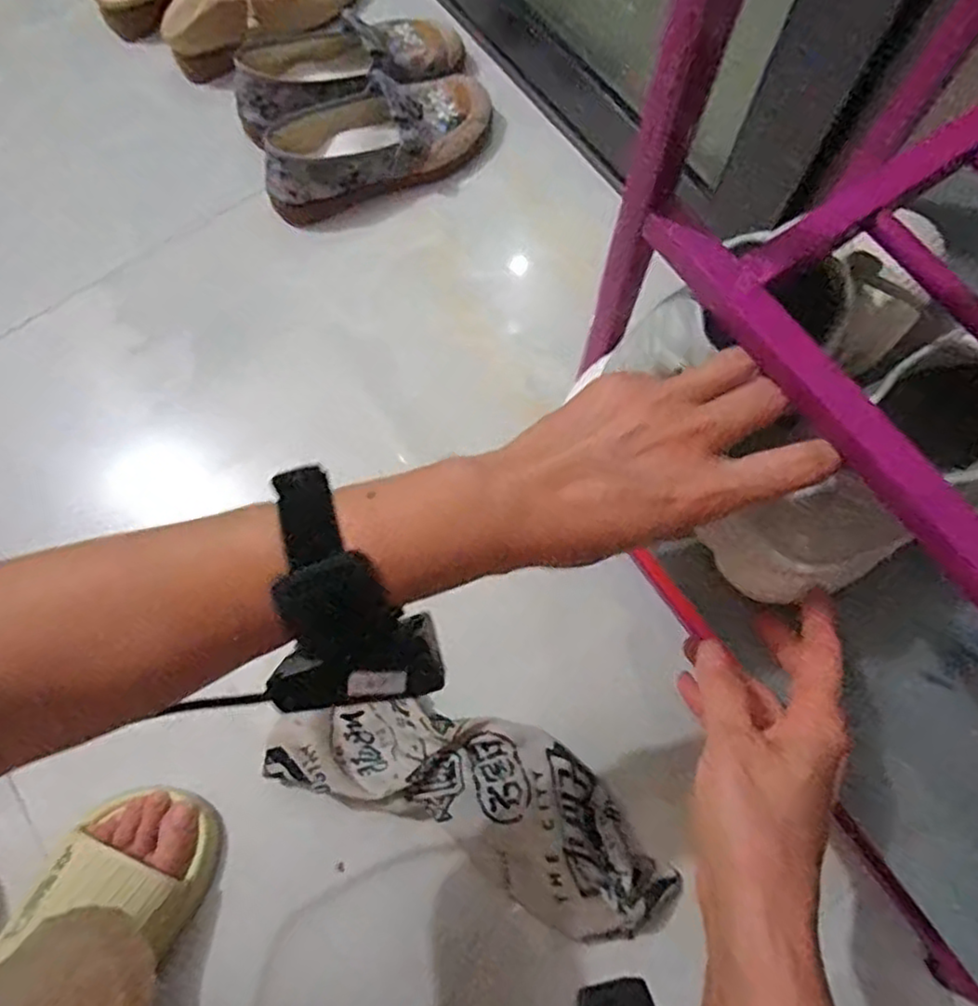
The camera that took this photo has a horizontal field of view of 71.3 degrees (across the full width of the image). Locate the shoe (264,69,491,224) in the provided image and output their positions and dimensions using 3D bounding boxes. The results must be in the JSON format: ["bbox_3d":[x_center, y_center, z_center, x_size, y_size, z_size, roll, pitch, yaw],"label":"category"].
[{"bbox_3d":[-0.106,-0.361,0.679,0.239,0.062,0.089,-23,73,-5],"label":"shoe"}]

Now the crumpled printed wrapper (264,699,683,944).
[{"bbox_3d":[-0.007,0.219,0.516,0.306,0.049,0.108,24,75,9],"label":"crumpled printed wrapper"}]

